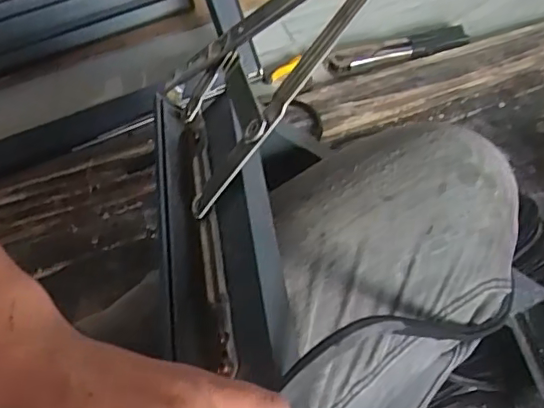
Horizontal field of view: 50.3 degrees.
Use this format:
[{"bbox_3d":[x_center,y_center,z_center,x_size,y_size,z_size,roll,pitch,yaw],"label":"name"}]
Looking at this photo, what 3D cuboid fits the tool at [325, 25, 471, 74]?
[{"bbox_3d":[0.211,-0.256,0.960,0.242,0.019,0.050,-18,56,-9],"label":"tool"}]

